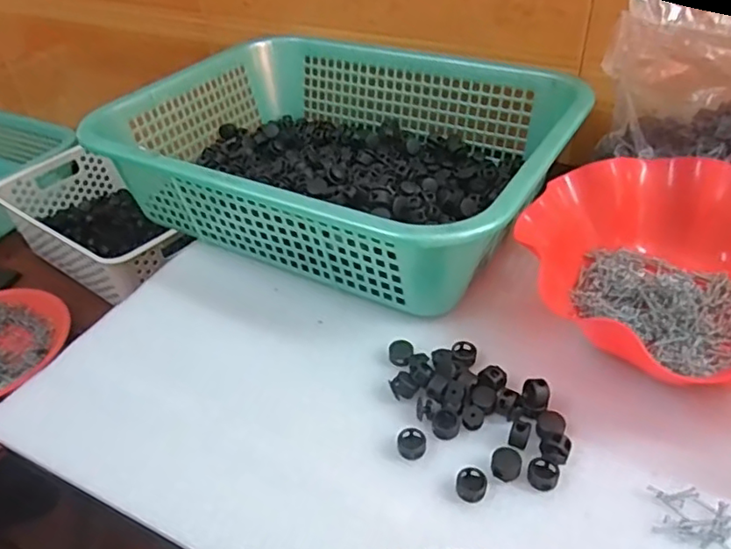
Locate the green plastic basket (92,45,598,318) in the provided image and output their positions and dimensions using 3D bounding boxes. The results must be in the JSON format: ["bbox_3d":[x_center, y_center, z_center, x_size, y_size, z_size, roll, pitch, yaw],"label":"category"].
[{"bbox_3d":[-0.018,-0.121,0.554,0.382,0.104,0.294,18,46,24],"label":"green plastic basket"}]

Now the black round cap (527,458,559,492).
[{"bbox_3d":[0.102,0.115,0.348,0.016,0.006,0.018,20,49,25],"label":"black round cap"}]

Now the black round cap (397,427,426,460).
[{"bbox_3d":[0.028,0.102,0.368,0.017,0.008,0.018,-3,41,2],"label":"black round cap"}]

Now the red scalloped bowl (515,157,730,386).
[{"bbox_3d":[0.228,-0.003,0.426,0.204,0.060,0.208,-3,41,2],"label":"red scalloped bowl"}]

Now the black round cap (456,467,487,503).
[{"bbox_3d":[0.060,0.120,0.345,0.017,0.008,0.019,9,43,16],"label":"black round cap"}]

